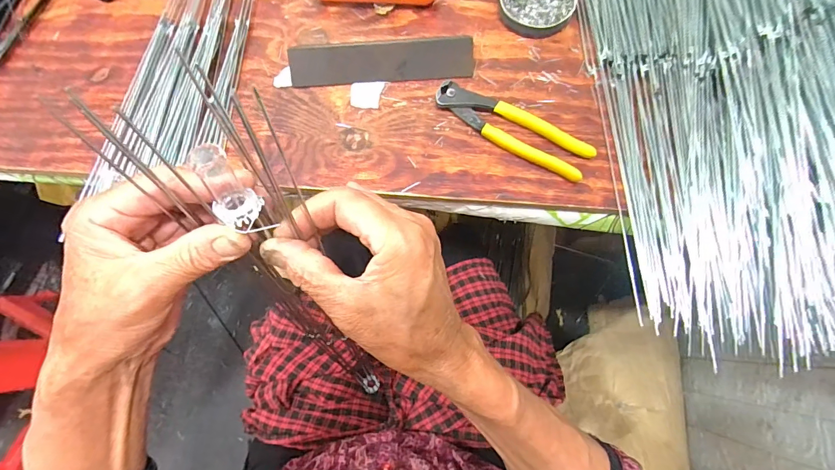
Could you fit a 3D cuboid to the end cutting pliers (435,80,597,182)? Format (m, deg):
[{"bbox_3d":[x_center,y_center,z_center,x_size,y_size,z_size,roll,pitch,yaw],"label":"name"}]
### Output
[{"bbox_3d":[0.095,-0.109,0.391,0.165,0.015,0.040,30,78,10],"label":"end cutting pliers"}]

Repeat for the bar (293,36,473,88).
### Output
[{"bbox_3d":[-0.038,-0.184,0.408,0.193,0.040,0.011,-4,37,2],"label":"bar"}]

